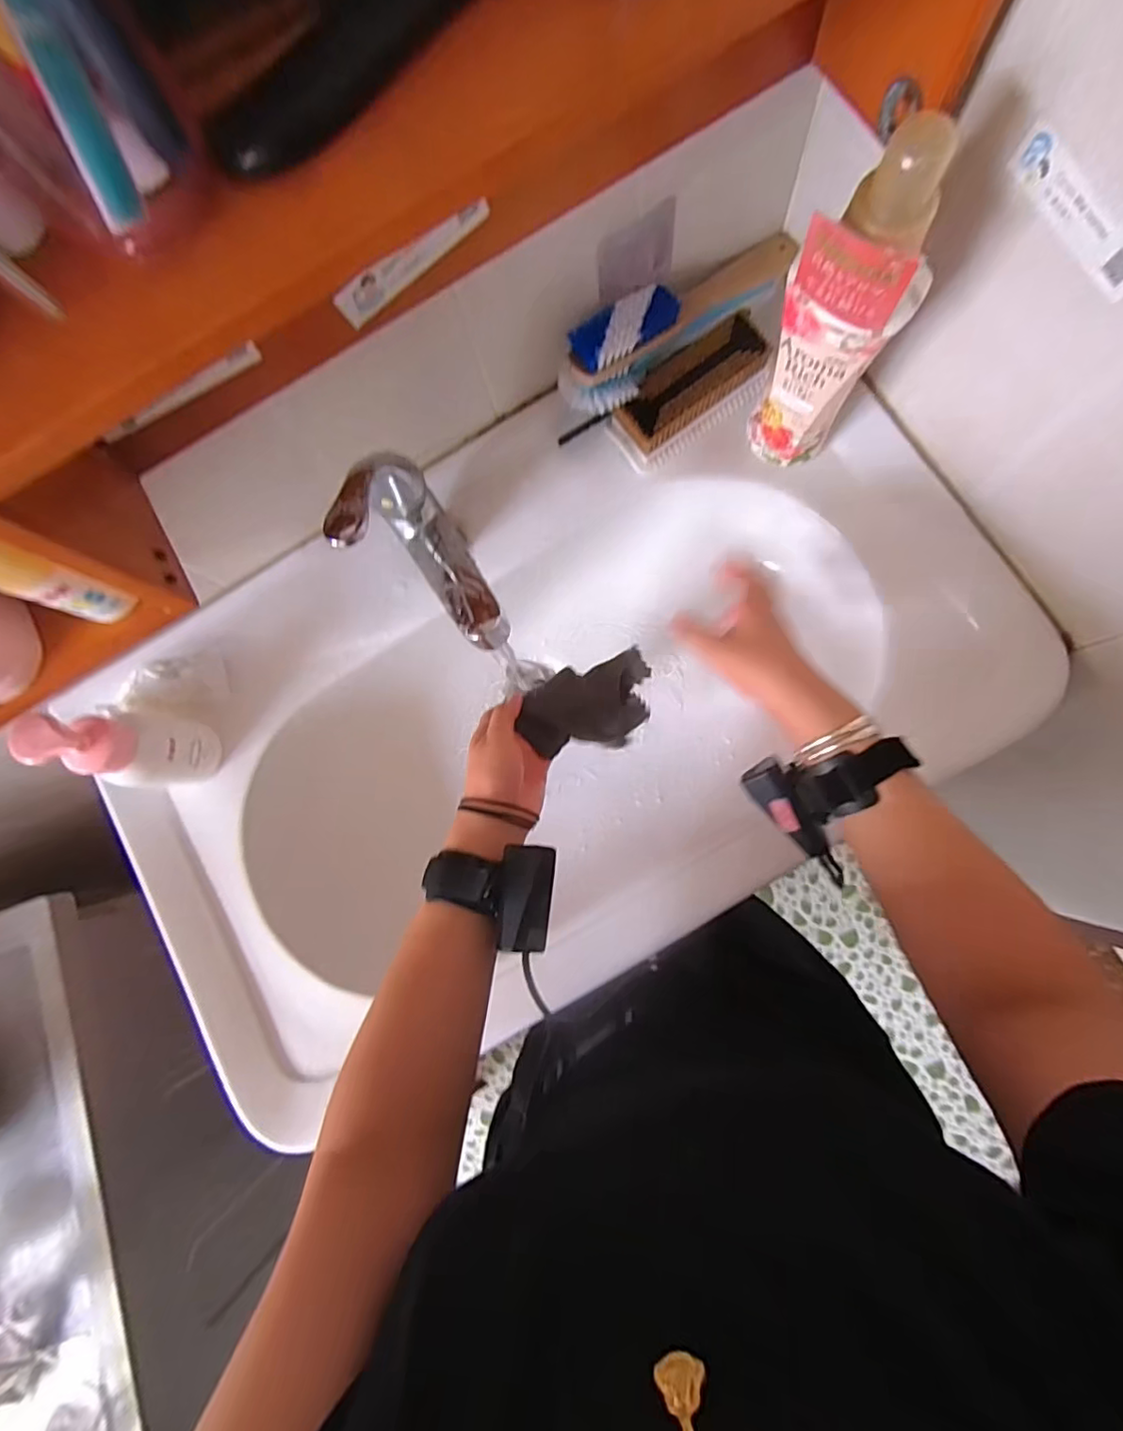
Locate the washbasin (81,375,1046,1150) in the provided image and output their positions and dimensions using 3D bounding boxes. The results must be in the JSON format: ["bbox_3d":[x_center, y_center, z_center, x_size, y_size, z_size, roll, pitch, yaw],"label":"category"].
[{"bbox_3d":[-0.023,-0.002,0.589,0.800,0.149,0.438,-30,80,1],"label":"washbasin"}]

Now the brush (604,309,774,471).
[{"bbox_3d":[0.115,-0.291,0.532,0.144,0.044,0.066,-30,80,1],"label":"brush"}]

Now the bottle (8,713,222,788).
[{"bbox_3d":[-0.359,0.026,0.484,0.054,0.160,0.064,4,83,6],"label":"bottle"}]

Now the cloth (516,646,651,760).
[{"bbox_3d":[0.030,-0.007,0.530,0.122,0.102,0.068,-25,81,2],"label":"cloth"}]

